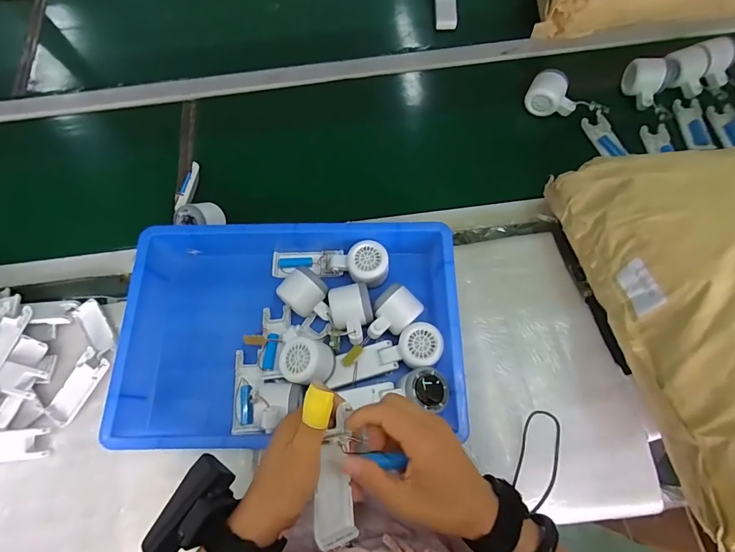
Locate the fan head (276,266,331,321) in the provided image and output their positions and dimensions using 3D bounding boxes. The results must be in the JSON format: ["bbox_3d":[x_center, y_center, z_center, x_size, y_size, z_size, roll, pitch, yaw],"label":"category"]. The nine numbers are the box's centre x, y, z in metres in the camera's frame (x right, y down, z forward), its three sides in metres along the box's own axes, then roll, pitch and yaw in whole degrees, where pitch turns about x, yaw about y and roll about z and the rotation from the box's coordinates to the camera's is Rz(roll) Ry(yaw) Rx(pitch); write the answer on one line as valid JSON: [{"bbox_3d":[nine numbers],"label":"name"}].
[{"bbox_3d":[-0.083,0.029,0.552,0.079,0.046,0.057,41,75,14],"label":"fan head"}]

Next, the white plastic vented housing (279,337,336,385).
[{"bbox_3d":[-0.079,0.110,0.514,0.058,0.049,0.059,-8,67,21],"label":"white plastic vented housing"}]

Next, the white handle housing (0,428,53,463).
[{"bbox_3d":[-0.475,0.224,0.520,0.104,0.017,0.040,-6,70,-2],"label":"white handle housing"}]

